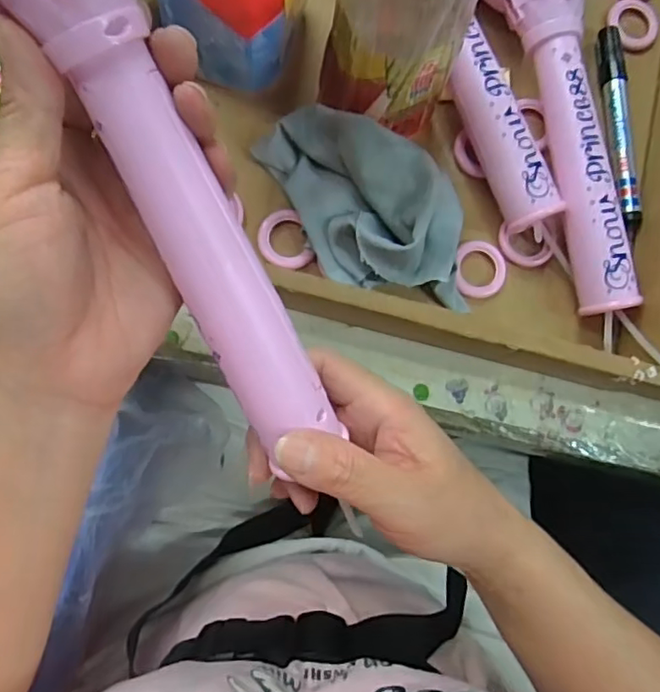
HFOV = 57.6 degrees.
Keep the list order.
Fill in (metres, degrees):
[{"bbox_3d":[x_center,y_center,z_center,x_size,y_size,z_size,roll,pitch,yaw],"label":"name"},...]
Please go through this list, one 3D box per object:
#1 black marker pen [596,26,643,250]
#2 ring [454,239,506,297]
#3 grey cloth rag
[{"bbox_3d":[0.196,-0.147,0.406,0.016,0.013,0.143,-2,84,-7],"label":"black marker pen"},{"bbox_3d":[0.097,-0.049,0.387,0.033,0.005,0.036,1,83,-7],"label":"ring"},{"bbox_3d":[0.021,-0.087,0.363,0.141,0.046,0.090,15,82,-5],"label":"grey cloth rag"}]

